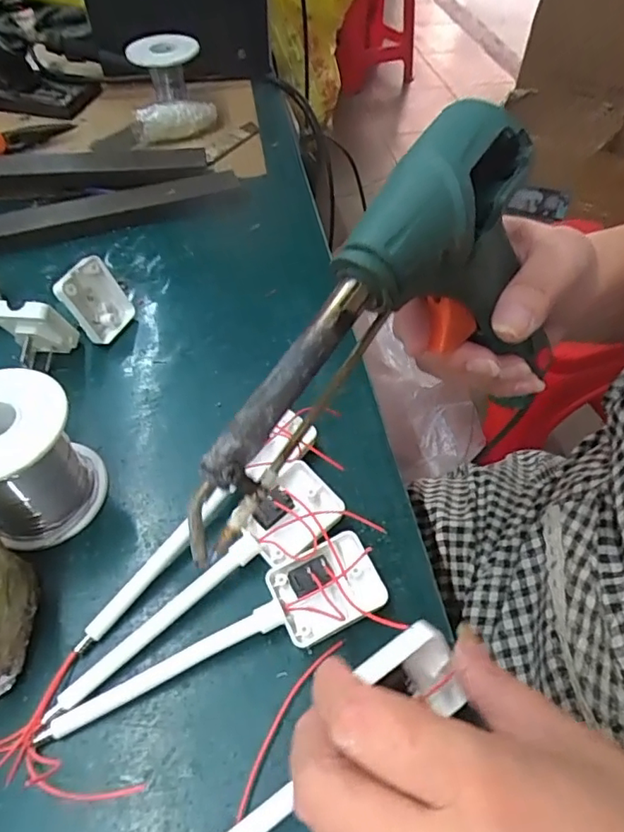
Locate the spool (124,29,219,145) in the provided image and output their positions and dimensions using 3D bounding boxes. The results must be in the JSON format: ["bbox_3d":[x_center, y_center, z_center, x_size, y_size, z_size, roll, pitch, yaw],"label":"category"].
[{"bbox_3d":[-0.141,-0.313,0.537,0.077,0.068,0.080,-2,51,2],"label":"spool"}]

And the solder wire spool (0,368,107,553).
[{"bbox_3d":[-0.142,0.023,0.276,0.060,0.075,0.063,-2,51,2],"label":"solder wire spool"}]

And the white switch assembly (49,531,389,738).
[{"bbox_3d":[-0.040,0.096,0.248,0.148,0.020,0.037,-19,53,-12],"label":"white switch assembly"}]

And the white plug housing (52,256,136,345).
[{"bbox_3d":[-0.146,-0.078,0.371,0.017,0.051,0.040,10,55,33],"label":"white plug housing"}]

